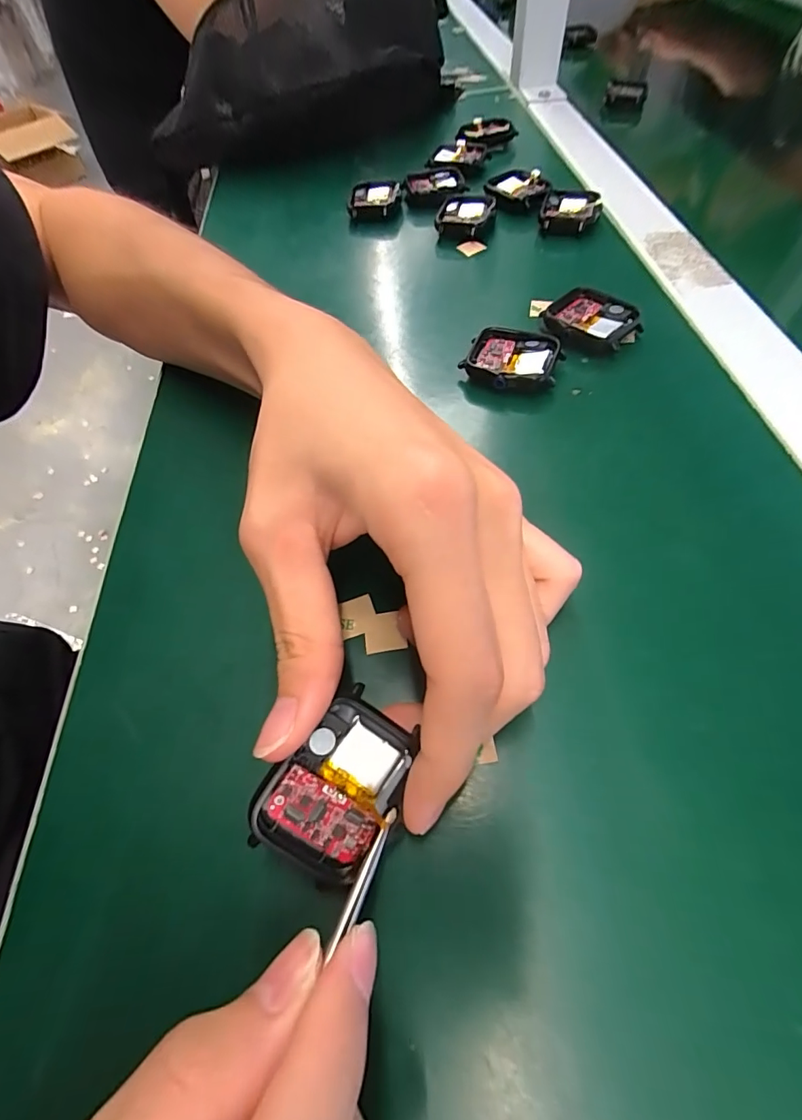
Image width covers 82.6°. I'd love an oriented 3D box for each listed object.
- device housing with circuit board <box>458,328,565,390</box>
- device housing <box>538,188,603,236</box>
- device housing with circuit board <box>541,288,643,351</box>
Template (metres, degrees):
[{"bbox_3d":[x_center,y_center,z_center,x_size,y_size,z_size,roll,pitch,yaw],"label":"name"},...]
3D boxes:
[{"bbox_3d":[0.056,-0.102,0.232,0.046,0.009,0.036,19,61,15],"label":"device housing with circuit board"},{"bbox_3d":[0.116,-0.237,0.310,0.036,0.012,0.042,16,61,14],"label":"device housing"},{"bbox_3d":[0.102,-0.129,0.246,0.036,0.009,0.046,-39,63,-18],"label":"device housing with circuit board"}]

